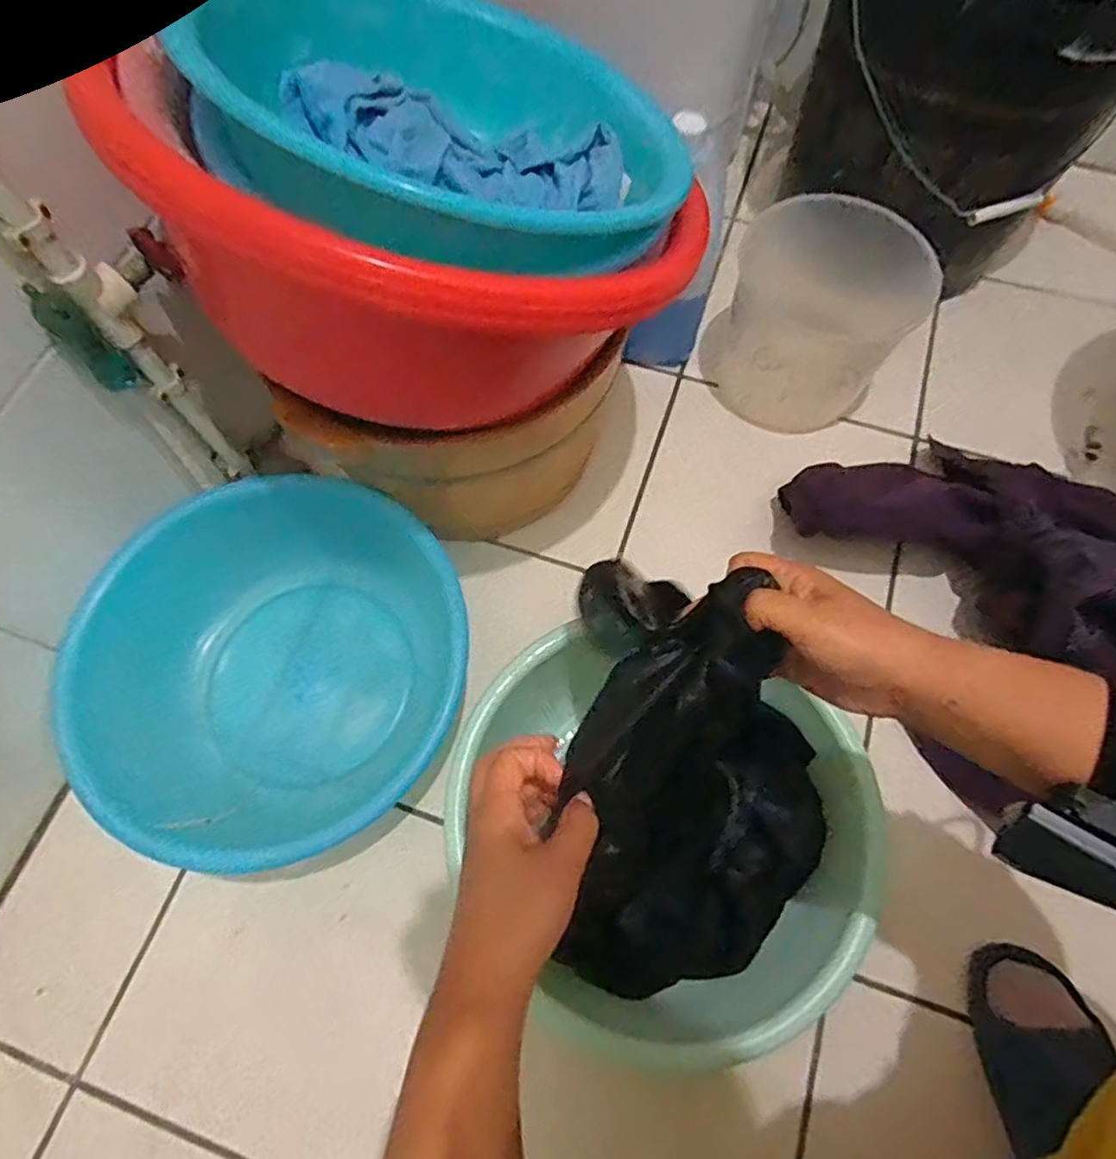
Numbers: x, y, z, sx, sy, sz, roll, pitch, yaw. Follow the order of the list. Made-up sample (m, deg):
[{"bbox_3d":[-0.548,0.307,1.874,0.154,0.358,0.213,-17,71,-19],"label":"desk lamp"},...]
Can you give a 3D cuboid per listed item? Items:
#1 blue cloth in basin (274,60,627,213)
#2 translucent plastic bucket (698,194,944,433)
[{"bbox_3d":[-0.074,-0.341,0.522,0.259,0.048,0.139,12,68,-9],"label":"blue cloth in basin"},{"bbox_3d":[0.304,-0.303,0.784,0.191,0.182,0.187,-41,72,-14],"label":"translucent plastic bucket"}]

